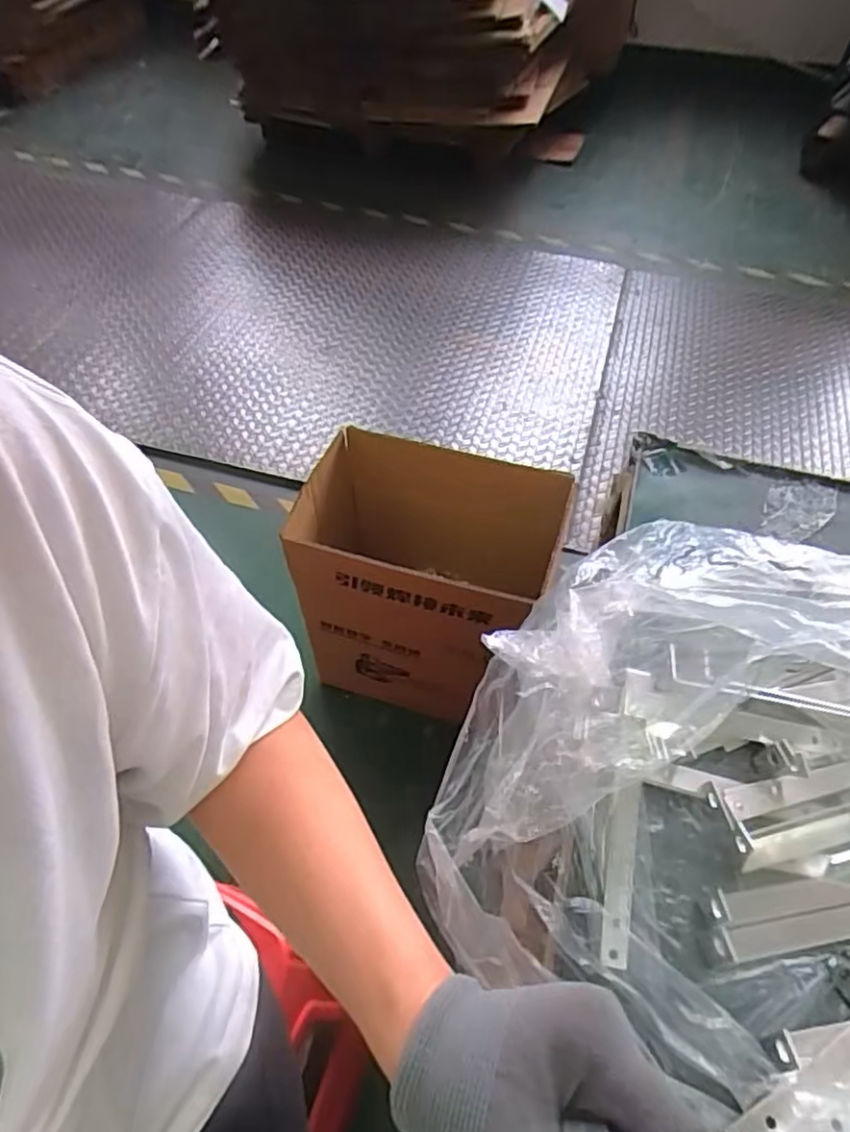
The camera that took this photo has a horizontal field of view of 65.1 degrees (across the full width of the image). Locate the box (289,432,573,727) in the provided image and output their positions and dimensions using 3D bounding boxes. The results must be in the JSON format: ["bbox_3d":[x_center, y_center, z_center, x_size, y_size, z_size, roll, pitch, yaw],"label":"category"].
[{"bbox_3d":[-0.008,0.030,1.124,0.387,0.378,0.261,15,54,10],"label":"box"}]

